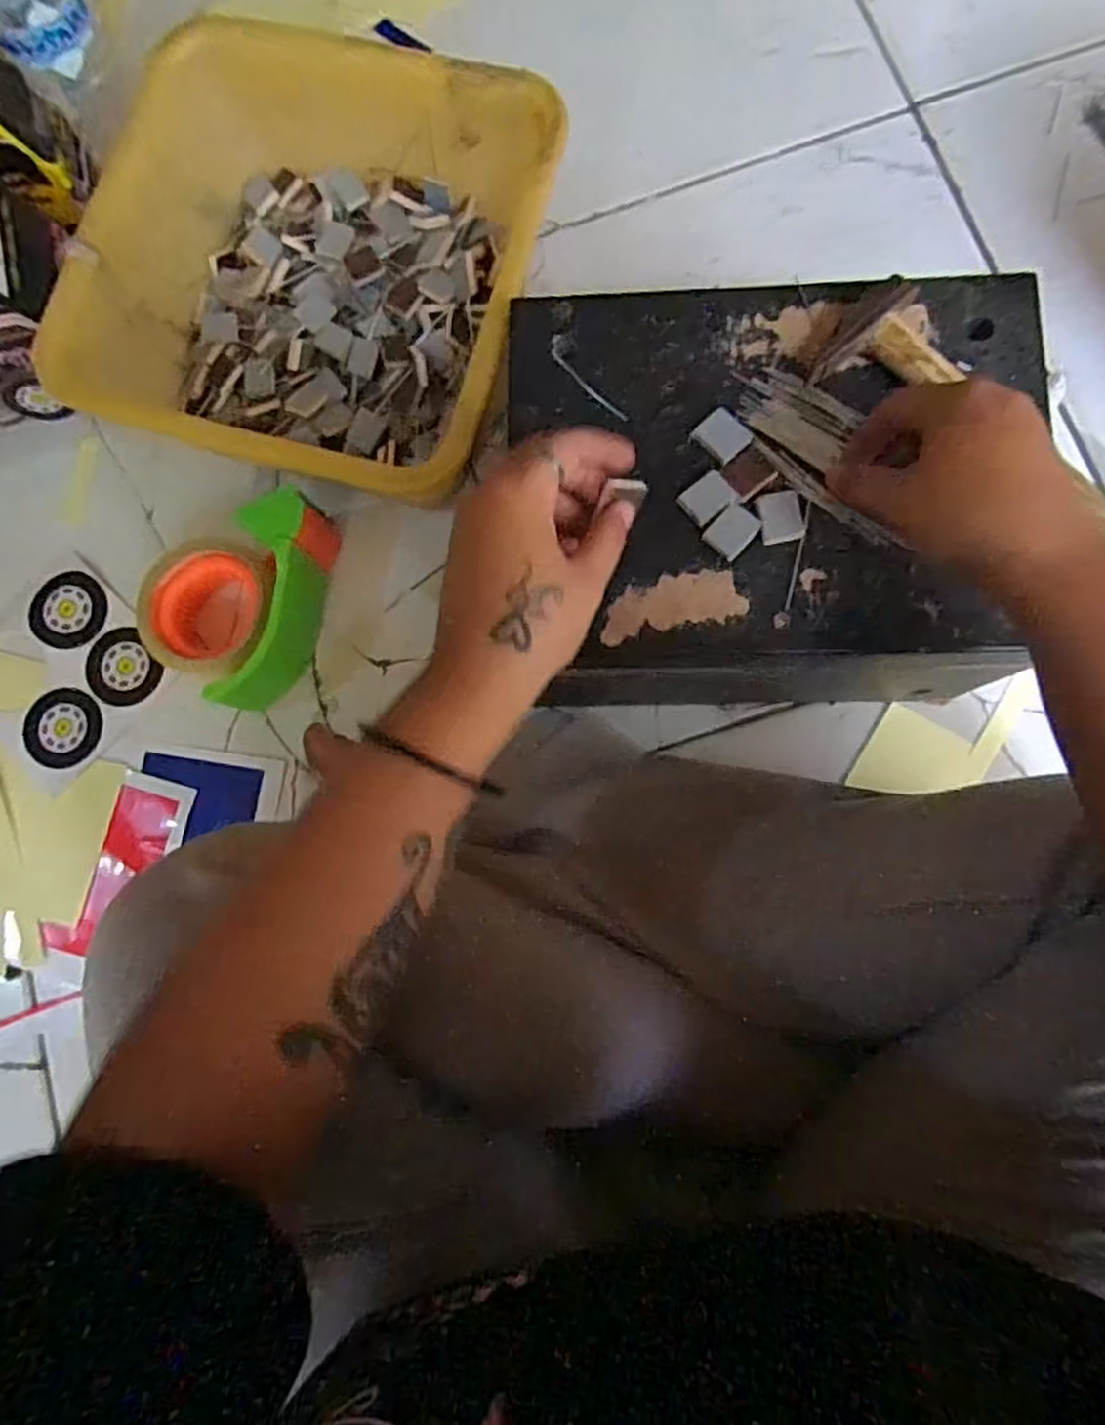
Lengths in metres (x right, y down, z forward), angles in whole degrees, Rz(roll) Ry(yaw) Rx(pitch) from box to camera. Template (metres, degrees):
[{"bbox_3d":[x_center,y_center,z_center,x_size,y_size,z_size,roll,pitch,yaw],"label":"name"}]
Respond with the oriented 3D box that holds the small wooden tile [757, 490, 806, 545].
[{"bbox_3d":[0.116,-0.099,0.374,0.021,0.004,0.026,-10,81,3],"label":"small wooden tile"}]

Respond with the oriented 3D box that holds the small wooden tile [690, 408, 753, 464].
[{"bbox_3d":[0.087,-0.142,0.378,0.023,0.004,0.025,-43,81,-3],"label":"small wooden tile"}]

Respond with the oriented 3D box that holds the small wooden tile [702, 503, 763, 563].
[{"bbox_3d":[0.092,-0.093,0.375,0.020,0.004,0.025,42,87,9],"label":"small wooden tile"}]

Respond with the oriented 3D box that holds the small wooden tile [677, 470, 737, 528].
[{"bbox_3d":[0.079,-0.110,0.377,0.026,0.004,0.020,-40,81,-2],"label":"small wooden tile"}]

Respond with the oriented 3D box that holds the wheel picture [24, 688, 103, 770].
[{"bbox_3d":[-0.352,0.011,0.533,0.053,0.006,0.056,2,82,5],"label":"wheel picture"}]

